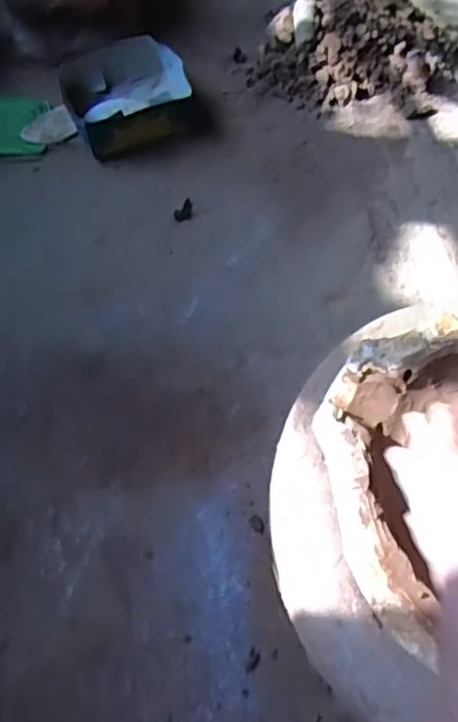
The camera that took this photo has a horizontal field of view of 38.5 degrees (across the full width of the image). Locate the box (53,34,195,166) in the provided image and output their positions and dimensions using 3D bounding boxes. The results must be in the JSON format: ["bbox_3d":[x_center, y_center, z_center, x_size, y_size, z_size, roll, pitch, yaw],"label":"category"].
[{"bbox_3d":[-0.166,-0.442,1.108,0.206,0.072,0.188,-25,65,-12],"label":"box"}]

